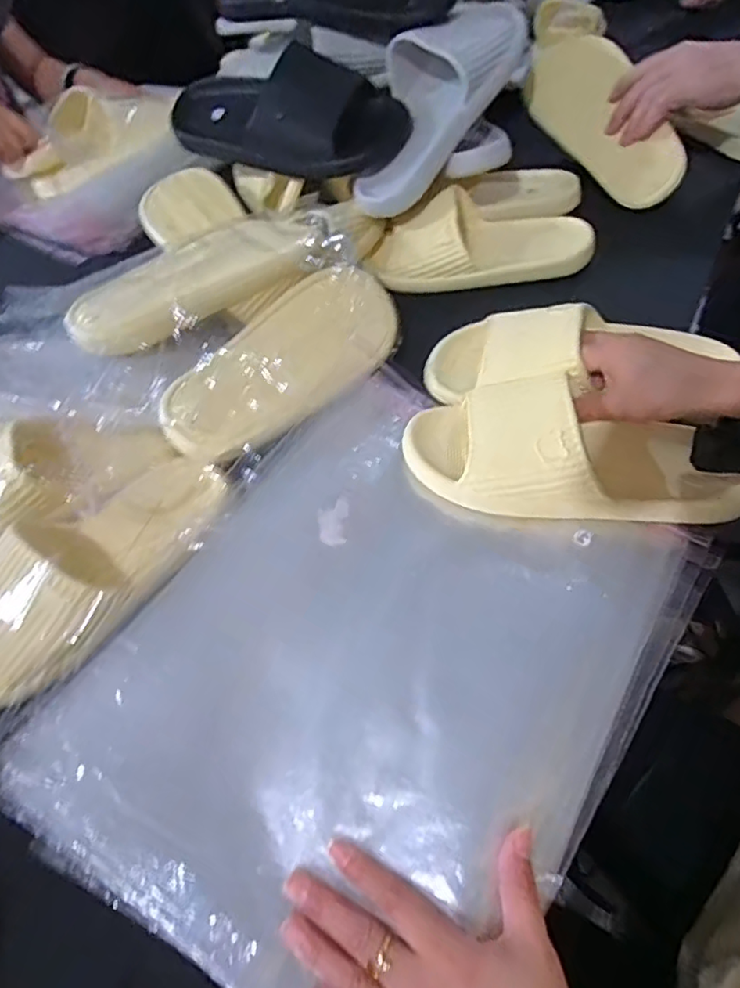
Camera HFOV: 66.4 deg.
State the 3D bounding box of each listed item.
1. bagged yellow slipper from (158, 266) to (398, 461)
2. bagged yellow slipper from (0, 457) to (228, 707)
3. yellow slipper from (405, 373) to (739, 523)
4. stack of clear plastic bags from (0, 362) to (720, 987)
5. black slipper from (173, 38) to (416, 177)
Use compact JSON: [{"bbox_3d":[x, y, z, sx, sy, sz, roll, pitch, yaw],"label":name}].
[{"bbox_3d":[-0.068,-0.113,0.509,0.100,0.062,0.253,44,64,2],"label":"bagged yellow slipper"},{"bbox_3d":[-0.207,0.057,0.410,0.115,0.058,0.230,29,64,25],"label":"bagged yellow slipper"},{"bbox_3d":[0.158,-0.035,0.427,0.242,0.067,0.101,10,58,2],"label":"yellow slipper"},{"bbox_3d":[0.011,0.090,0.373,0.302,0.037,0.403,31,64,19],"label":"stack of clear plastic bags"},{"bbox_3d":[-0.103,-0.418,0.630,0.273,0.090,0.115,16,82,26],"label":"black slipper"}]

